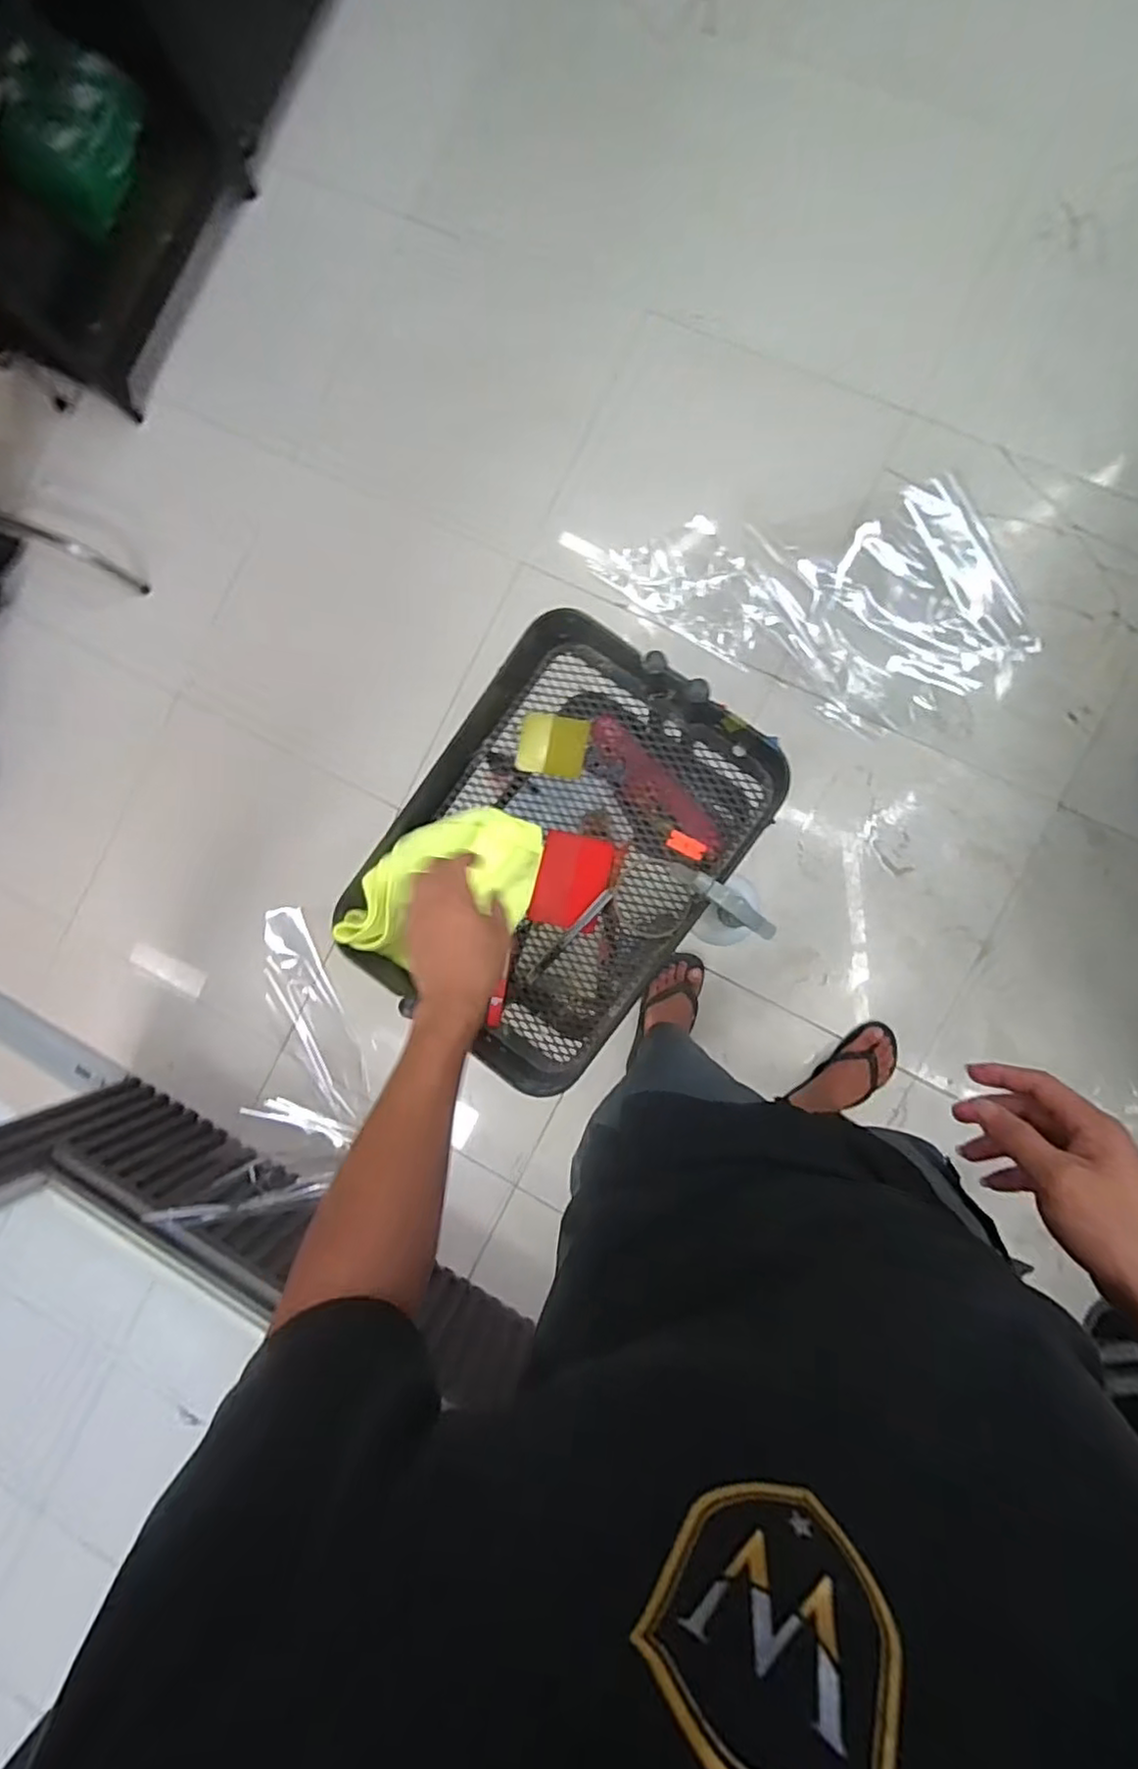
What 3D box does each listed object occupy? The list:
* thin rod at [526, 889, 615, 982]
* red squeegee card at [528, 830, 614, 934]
[{"bbox_3d":[0.000,0.055,0.735,0.132,0.008,0.012,-45,85,5],"label":"thin rod"},{"bbox_3d":[0.003,-0.004,0.737,0.076,0.007,0.100,13,87,3],"label":"red squeegee card"}]

